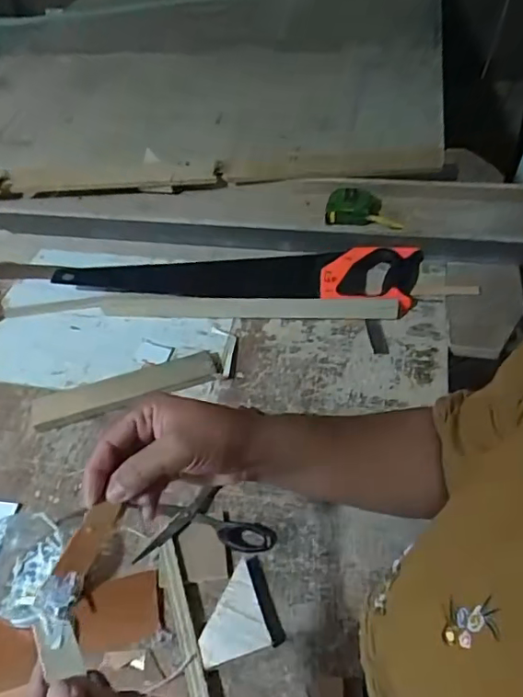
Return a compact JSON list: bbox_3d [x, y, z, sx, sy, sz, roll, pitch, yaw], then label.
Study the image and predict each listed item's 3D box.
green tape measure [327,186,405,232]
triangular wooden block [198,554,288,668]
[{"bbox_3d":[0.163,-0.225,0.843,0.118,0.060,0.057,17,53,18],"label":"green tape measure"},{"bbox_3d":[-0.024,0.239,0.495,0.073,0.017,0.080,-15,50,-8],"label":"triangular wooden block"}]

